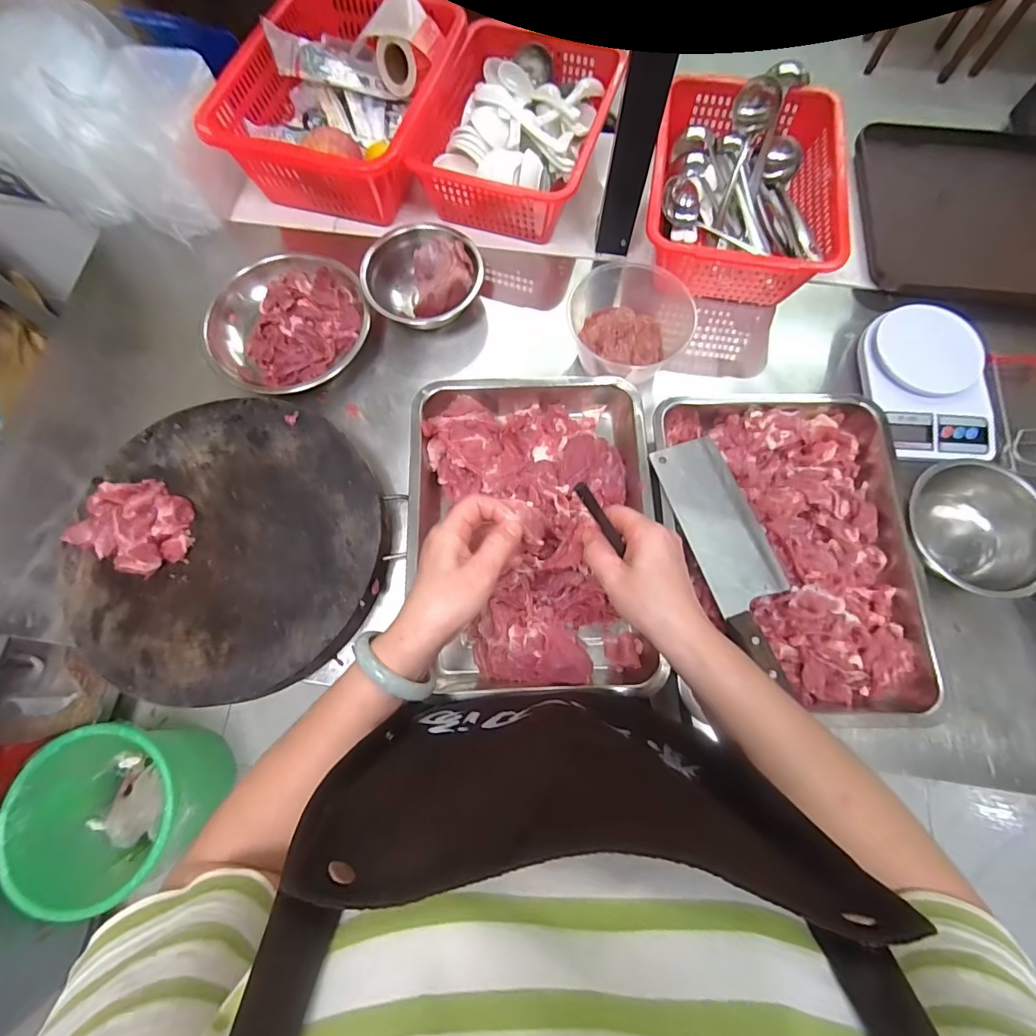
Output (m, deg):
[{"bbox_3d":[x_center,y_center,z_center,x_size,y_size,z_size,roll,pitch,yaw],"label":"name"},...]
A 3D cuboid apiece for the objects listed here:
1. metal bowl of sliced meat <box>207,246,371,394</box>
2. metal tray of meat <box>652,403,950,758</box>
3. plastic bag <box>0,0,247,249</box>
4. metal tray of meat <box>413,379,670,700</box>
[{"bbox_3d":[-0.283,-0.242,0.614,0.174,0.069,0.197,38,78,11],"label":"metal bowl of sliced meat"},{"bbox_3d":[0.284,0.025,0.505,0.263,0.051,0.352,4,75,0],"label":"metal tray of meat"},{"bbox_3d":[-0.519,-0.505,0.619,0.268,0.190,0.184,19,75,6],"label":"plastic bag"},{"bbox_3d":[0.016,0.004,0.525,0.257,0.051,0.349,0,75,-1],"label":"metal tray of meat"}]

